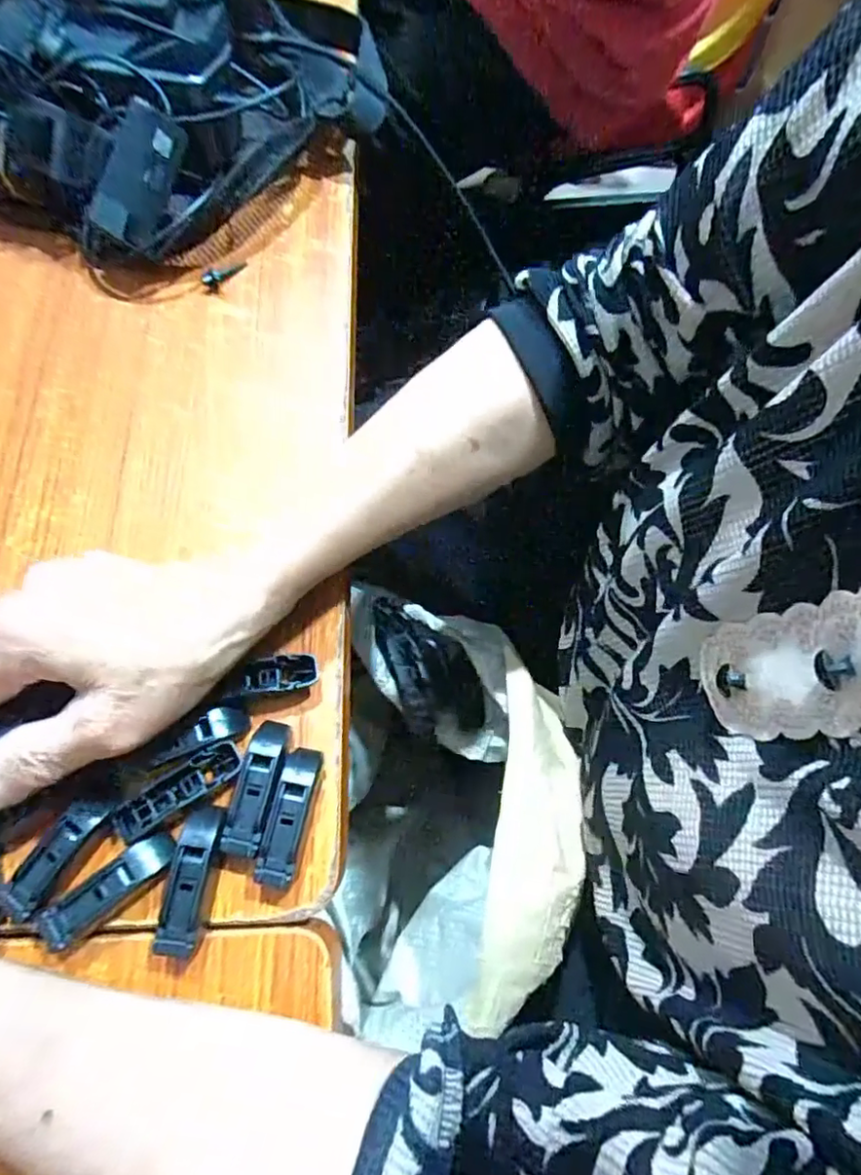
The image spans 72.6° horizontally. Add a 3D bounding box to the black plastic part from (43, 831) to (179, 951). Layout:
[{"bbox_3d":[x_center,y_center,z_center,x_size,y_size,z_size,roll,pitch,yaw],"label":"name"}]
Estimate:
[{"bbox_3d":[-0.133,0.124,0.242,0.053,0.011,0.016,-38,76,-12],"label":"black plastic part"}]

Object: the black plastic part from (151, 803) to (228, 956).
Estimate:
[{"bbox_3d":[-0.100,0.119,0.242,0.015,0.009,0.055,7,72,1],"label":"black plastic part"}]

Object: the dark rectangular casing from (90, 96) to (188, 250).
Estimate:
[{"bbox_3d":[-0.169,-0.237,0.339,0.031,0.023,0.072,22,94,6],"label":"dark rectangular casing"}]

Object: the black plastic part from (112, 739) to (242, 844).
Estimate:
[{"bbox_3d":[-0.109,0.087,0.256,0.055,0.012,0.018,-32,75,-11],"label":"black plastic part"}]

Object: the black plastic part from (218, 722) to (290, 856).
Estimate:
[{"bbox_3d":[-0.075,0.086,0.256,0.017,0.009,0.054,8,72,1],"label":"black plastic part"}]

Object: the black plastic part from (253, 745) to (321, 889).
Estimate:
[{"bbox_3d":[-0.060,0.098,0.253,0.016,0.013,0.054,9,72,2],"label":"black plastic part"}]

